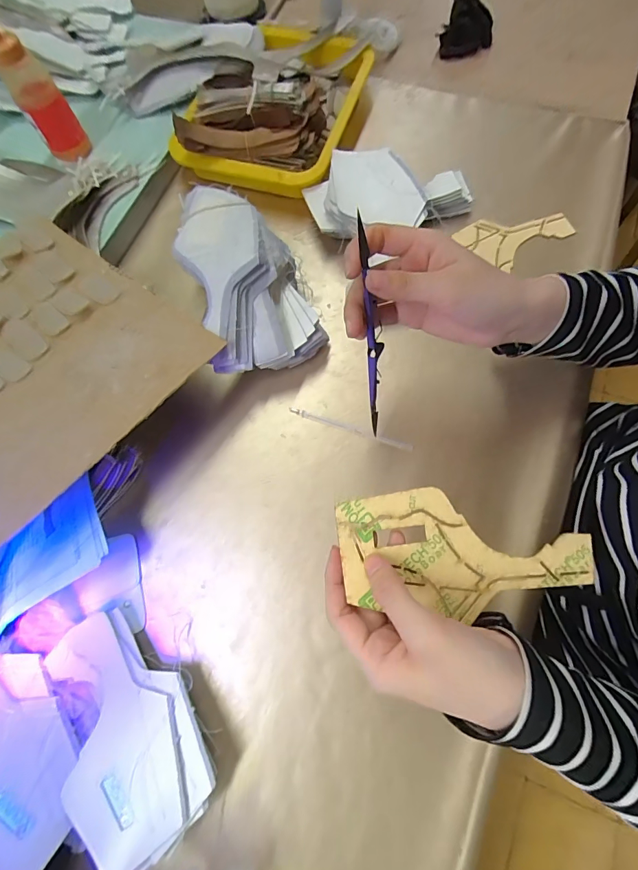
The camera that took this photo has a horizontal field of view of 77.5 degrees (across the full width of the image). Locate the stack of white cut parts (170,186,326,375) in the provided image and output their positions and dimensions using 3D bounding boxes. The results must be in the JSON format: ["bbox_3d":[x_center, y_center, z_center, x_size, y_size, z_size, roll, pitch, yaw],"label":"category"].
[{"bbox_3d":[-0.076,-0.147,0.397,0.115,0.089,0.168,-26,72,-5],"label":"stack of white cut parts"}]

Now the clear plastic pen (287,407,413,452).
[{"bbox_3d":[0.031,-0.008,0.394,0.125,0.011,0.008,18,74,10],"label":"clear plastic pen"}]

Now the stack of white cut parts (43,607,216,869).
[{"bbox_3d":[-0.151,0.227,0.312,0.095,0.028,0.169,-29,72,-6],"label":"stack of white cut parts"}]

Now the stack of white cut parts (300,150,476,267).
[{"bbox_3d":[0.080,-0.261,0.447,0.185,0.065,0.107,-6,72,2],"label":"stack of white cut parts"}]

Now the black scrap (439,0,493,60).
[{"bbox_3d":[0.204,-0.571,0.540,0.065,0.085,0.024,-6,32,1],"label":"black scrap"}]

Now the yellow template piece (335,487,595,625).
[{"bbox_3d":[0.095,0.079,0.260,0.168,0.004,0.075,8,83,-4],"label":"yellow template piece"}]

